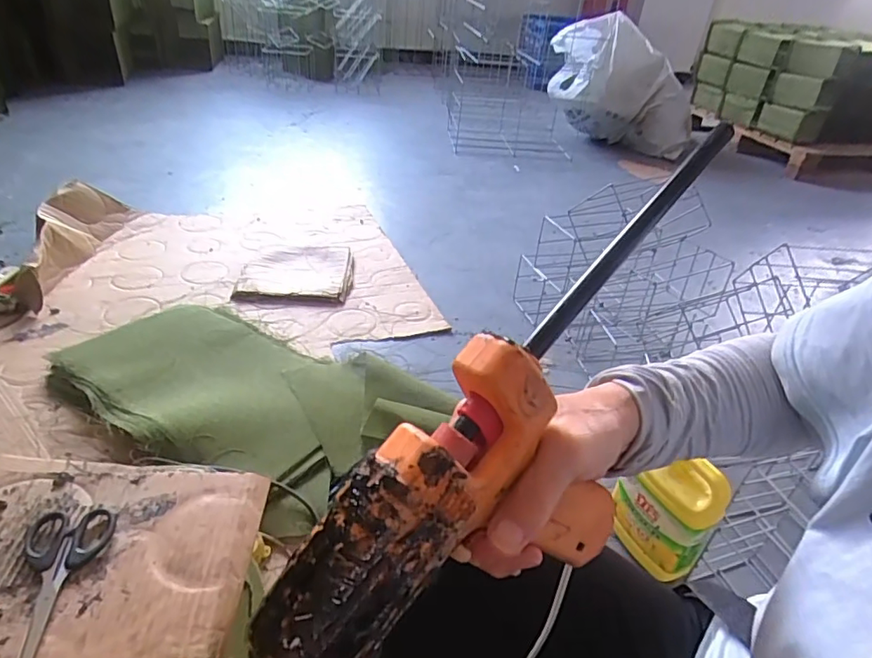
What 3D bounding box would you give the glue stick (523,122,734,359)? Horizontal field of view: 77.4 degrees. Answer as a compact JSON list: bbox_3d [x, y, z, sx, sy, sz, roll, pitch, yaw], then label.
[{"bbox_3d":[0.101,-0.049,0.273,0.010,0.010,0.170,33,70,32],"label":"glue stick"}]

